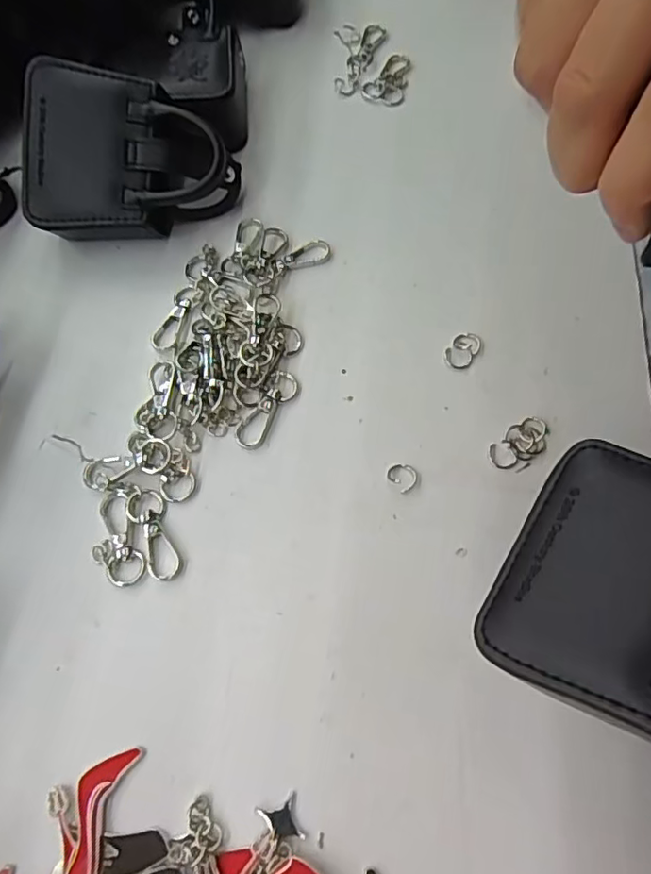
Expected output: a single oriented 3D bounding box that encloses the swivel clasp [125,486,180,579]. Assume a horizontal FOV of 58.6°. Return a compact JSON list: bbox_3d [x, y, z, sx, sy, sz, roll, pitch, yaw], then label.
[{"bbox_3d":[-0.072,0.040,0.241,0.015,0.004,0.040,-20,67,-6],"label":"swivel clasp"}]

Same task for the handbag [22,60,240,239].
[{"bbox_3d":[-0.096,-0.133,0.287,0.099,0.041,0.076,11,99,0],"label":"handbag"}]

